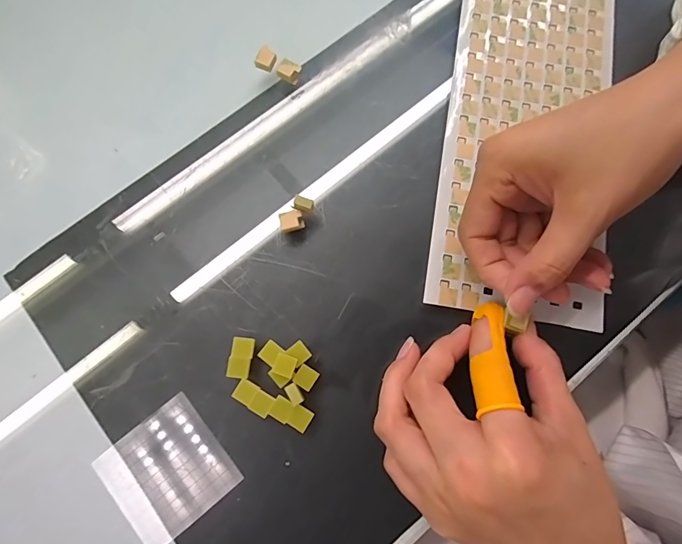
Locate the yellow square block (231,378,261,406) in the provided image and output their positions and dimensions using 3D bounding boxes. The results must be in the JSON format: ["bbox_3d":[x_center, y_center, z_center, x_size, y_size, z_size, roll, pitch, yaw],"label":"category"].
[{"bbox_3d":[-0.048,0.060,0.207,0.010,0.007,0.010,28,78,6],"label":"yellow square block"}]

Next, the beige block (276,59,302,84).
[{"bbox_3d":[-0.031,-0.121,0.248,0.013,0.005,0.011,27,78,6],"label":"beige block"}]

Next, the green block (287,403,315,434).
[{"bbox_3d":[-0.020,0.073,0.207,0.010,0.005,0.010,31,79,6],"label":"green block"}]

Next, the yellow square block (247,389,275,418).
[{"bbox_3d":[-0.040,0.066,0.208,0.010,0.006,0.010,29,78,6],"label":"yellow square block"}]

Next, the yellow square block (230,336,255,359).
[{"bbox_3d":[-0.050,0.039,0.214,0.011,0.004,0.010,6,77,1],"label":"yellow square block"}]

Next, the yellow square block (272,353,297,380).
[{"bbox_3d":[-0.028,0.047,0.207,0.011,0.005,0.010,19,78,4],"label":"yellow square block"}]

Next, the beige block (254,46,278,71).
[{"bbox_3d":[-0.046,-0.128,0.250,0.010,0.006,0.012,23,78,5],"label":"beige block"}]

